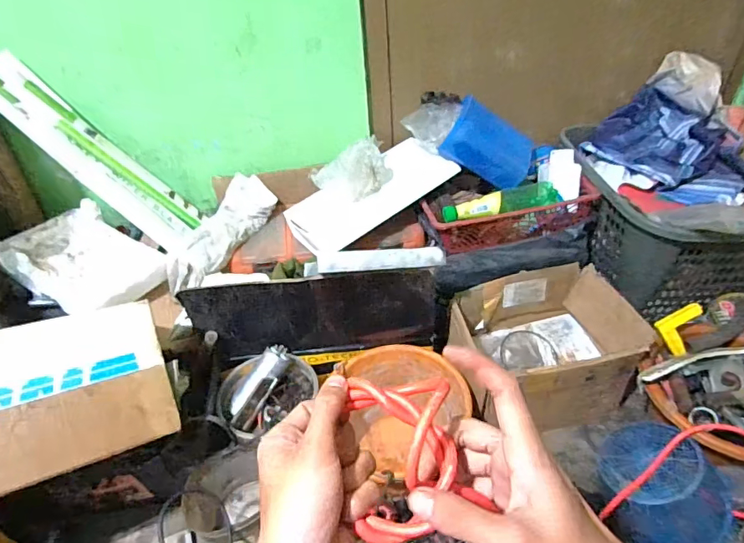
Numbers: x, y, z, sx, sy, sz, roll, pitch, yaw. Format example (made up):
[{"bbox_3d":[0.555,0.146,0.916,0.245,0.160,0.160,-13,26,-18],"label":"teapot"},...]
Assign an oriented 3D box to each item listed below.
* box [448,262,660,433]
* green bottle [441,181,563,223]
[{"bbox_3d":[0.315,0.141,0.902,0.310,0.174,0.231,-9,41,-3],"label":"box"},{"bbox_3d":[0.252,-0.134,0.927,0.233,0.053,0.053,-14,42,-9],"label":"green bottle"}]

